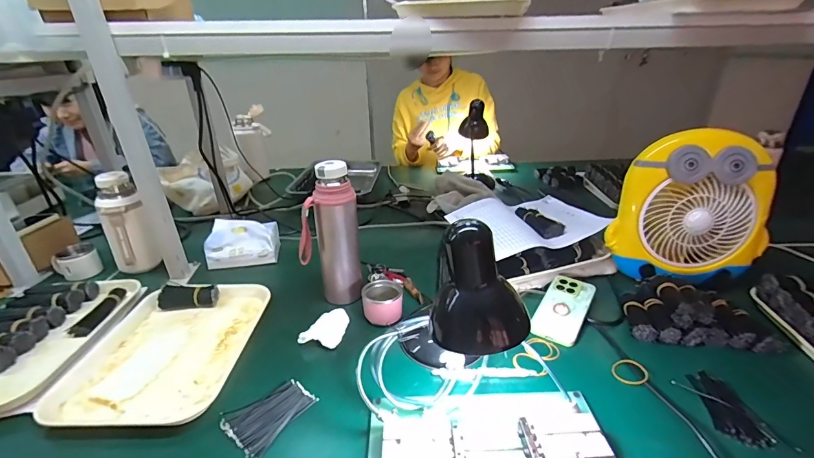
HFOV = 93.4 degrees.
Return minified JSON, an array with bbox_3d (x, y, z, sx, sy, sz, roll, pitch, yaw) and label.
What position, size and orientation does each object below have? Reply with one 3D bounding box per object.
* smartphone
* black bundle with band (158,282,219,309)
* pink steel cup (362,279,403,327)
[{"bbox_3d":[0.271,0.136,0.662,0.072,0.013,0.153,19,43,29],"label":"smartphone"},{"bbox_3d":[-0.404,0.121,0.711,0.099,0.026,0.039,-2,27,-1],"label":"black bundle with band"},{"bbox_3d":[-0.043,0.127,0.669,0.069,0.052,0.060,1,27,6],"label":"pink steel cup"}]

